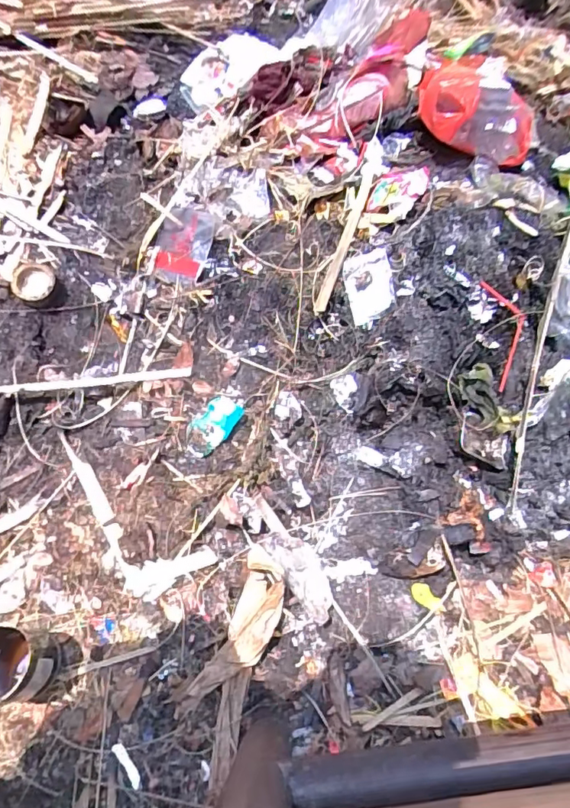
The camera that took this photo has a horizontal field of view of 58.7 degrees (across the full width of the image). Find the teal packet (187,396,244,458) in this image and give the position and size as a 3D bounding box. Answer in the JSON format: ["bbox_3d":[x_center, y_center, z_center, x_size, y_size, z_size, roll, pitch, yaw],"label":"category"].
[{"bbox_3d":[-0.134,0.040,0.933,0.073,0.013,0.119,38,83,16],"label":"teal packet"}]

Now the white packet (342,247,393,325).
[{"bbox_3d":[0.156,-0.219,0.937,0.084,0.012,0.134,-13,76,13],"label":"white packet"}]

